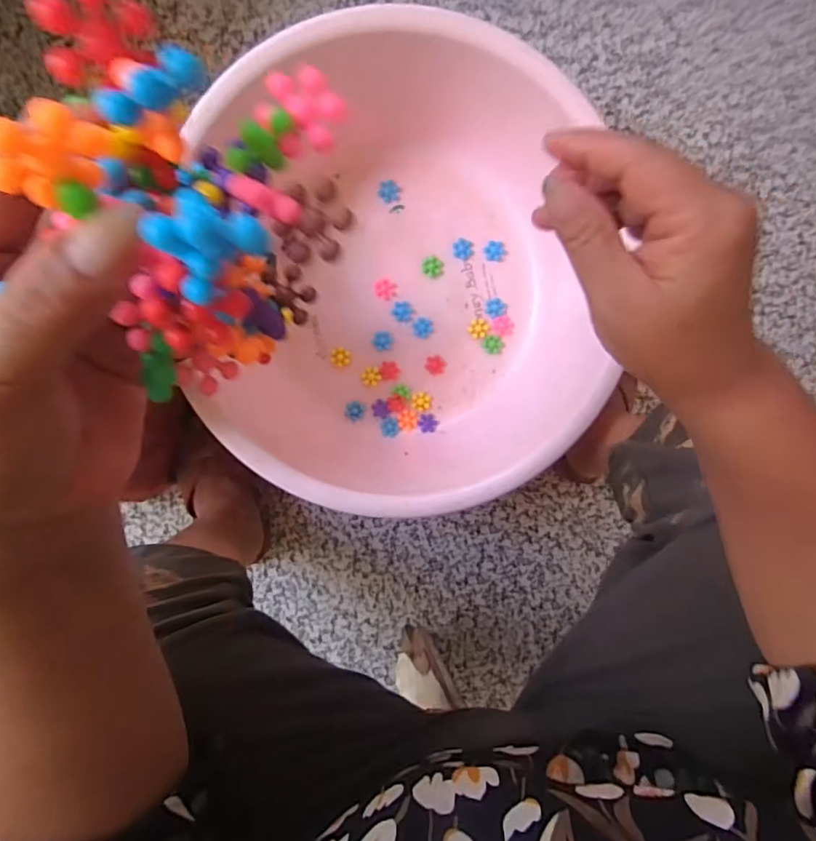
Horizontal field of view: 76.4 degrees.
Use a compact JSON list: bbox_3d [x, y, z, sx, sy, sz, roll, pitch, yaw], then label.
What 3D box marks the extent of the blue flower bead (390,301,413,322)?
[{"bbox_3d":[-0.007,-0.143,0.681,0.027,0.004,0.027,0,97,-4],"label":"blue flower bead"}]

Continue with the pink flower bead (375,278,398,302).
[{"bbox_3d":[-0.028,-0.171,0.678,0.029,0.004,0.028,-6,97,-3],"label":"pink flower bead"}]

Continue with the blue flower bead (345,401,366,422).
[{"bbox_3d":[-0.071,-0.012,0.692,0.025,0.004,0.025,0,97,-4],"label":"blue flower bead"}]

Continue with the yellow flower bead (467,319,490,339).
[{"bbox_3d":[0.094,-0.122,0.689,0.024,0.004,0.026,0,97,-4],"label":"yellow flower bead"}]

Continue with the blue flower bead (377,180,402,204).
[{"bbox_3d":[-0.024,-0.292,0.660,0.029,0.004,0.026,40,93,-8],"label":"blue flower bead"}]

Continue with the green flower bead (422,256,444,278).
[{"bbox_3d":[0.033,-0.200,0.676,0.028,0.004,0.025,39,93,-8],"label":"green flower bead"}]

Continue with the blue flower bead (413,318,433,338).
[{"bbox_3d":[0.020,-0.123,0.686,0.025,0.004,0.028,40,93,-8],"label":"blue flower bead"}]

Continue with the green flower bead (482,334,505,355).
[{"bbox_3d":[0.113,-0.101,0.691,0.026,0.004,0.025,0,97,-4],"label":"green flower bead"}]

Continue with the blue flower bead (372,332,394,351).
[{"bbox_3d":[-0.033,-0.105,0.684,0.027,0.004,0.024,-5,97,-3],"label":"blue flower bead"}]

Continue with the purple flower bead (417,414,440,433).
[{"bbox_3d":[0.027,0.004,0.701,0.026,0.006,0.027,0,97,-4],"label":"purple flower bead"}]

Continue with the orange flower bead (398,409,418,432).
[{"bbox_3d":[0.000,-0.001,0.698,0.026,0.004,0.029,-5,97,-3],"label":"orange flower bead"}]

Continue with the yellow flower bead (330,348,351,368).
[{"bbox_3d":[-0.089,-0.083,0.684,0.025,0.004,0.026,3,97,-4],"label":"yellow flower bead"}]

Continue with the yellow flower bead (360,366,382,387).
[{"bbox_3d":[-0.049,-0.059,0.689,0.026,0.004,0.025,-15,98,-2],"label":"yellow flower bead"}]

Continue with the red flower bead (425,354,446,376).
[{"bbox_3d":[0.037,-0.074,0.692,0.028,0.004,0.025,40,93,-8],"label":"red flower bead"}]

